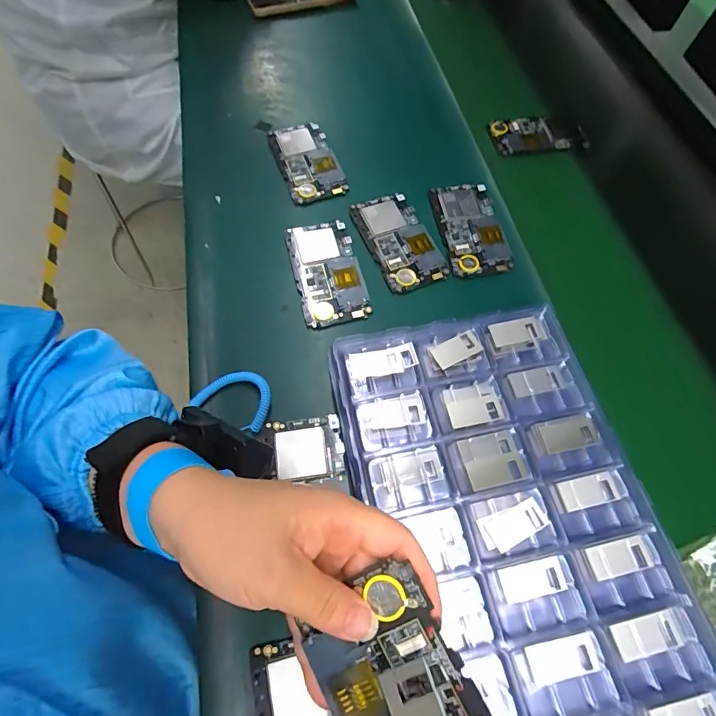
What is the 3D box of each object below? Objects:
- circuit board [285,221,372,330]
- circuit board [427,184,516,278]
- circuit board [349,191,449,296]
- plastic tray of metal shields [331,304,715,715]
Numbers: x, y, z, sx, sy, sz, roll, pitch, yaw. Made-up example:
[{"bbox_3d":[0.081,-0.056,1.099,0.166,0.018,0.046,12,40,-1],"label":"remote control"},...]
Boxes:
[{"bbox_3d":[-0.032,-0.090,0.464,0.066,0.005,0.124,-11,64,-9],"label":"circuit board"},{"bbox_3d":[0.123,-0.143,0.498,0.066,0.008,0.125,-6,63,-7],"label":"circuit board"},{"bbox_3d":[0.044,-0.127,0.486,0.068,0.011,0.125,-19,66,-13],"label":"circuit board"},{"bbox_3d":[0.125,0.139,0.322,0.194,0.031,0.386,-17,65,-5],"label":"plastic tray of metal shields"}]

